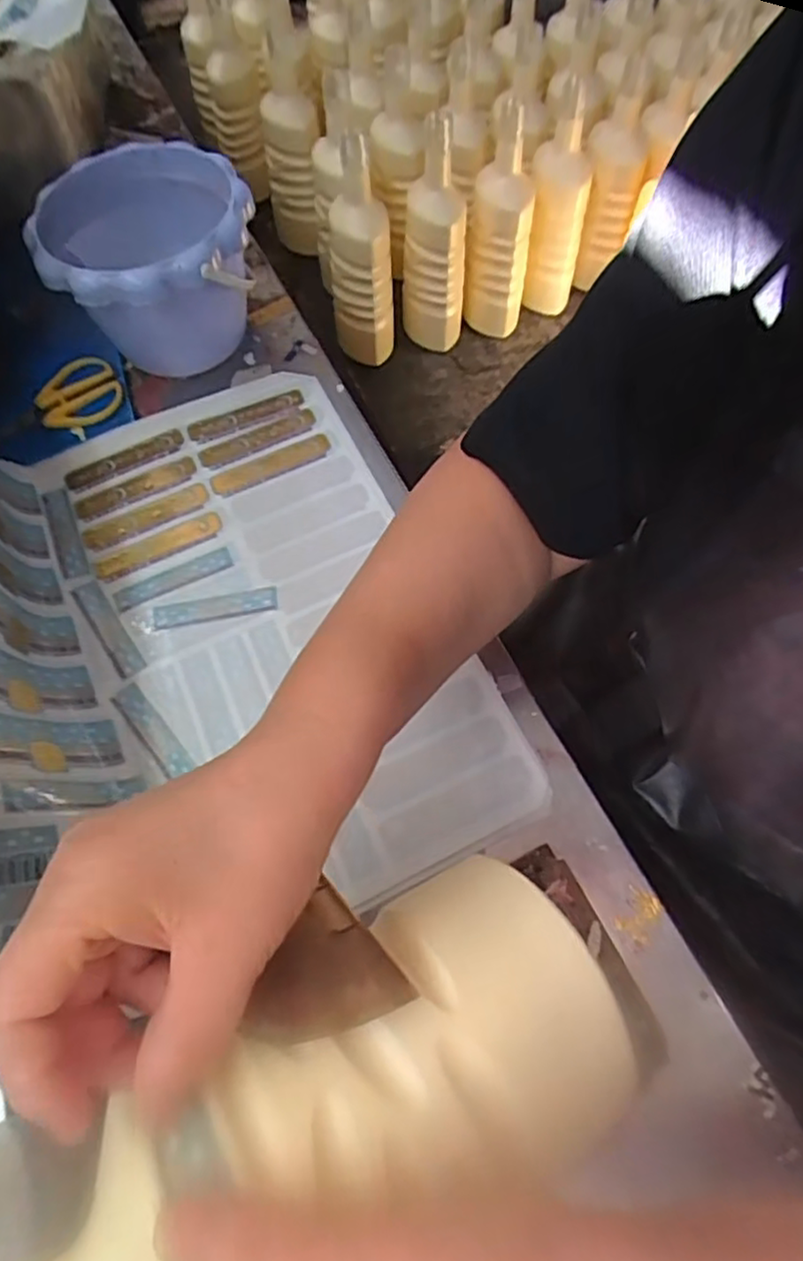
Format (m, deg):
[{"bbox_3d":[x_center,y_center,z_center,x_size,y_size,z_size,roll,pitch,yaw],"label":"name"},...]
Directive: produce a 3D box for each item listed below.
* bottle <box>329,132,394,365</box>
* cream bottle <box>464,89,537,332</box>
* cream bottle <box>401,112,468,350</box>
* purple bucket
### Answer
[{"bbox_3d":[-0.048,-0.436,0.805,0.069,0.227,0.082,-6,62,-3],"label":"bottle"},{"bbox_3d":[0.123,-0.497,0.850,0.075,0.249,0.081,5,62,3],"label":"cream bottle"},{"bbox_3d":[0.042,-0.465,0.841,0.077,0.241,0.067,-1,62,0],"label":"cream bottle"},{"bbox_3d":[-0.190,-0.273,0.530,0.151,0.124,0.146,0,62,0],"label":"purple bucket"}]

